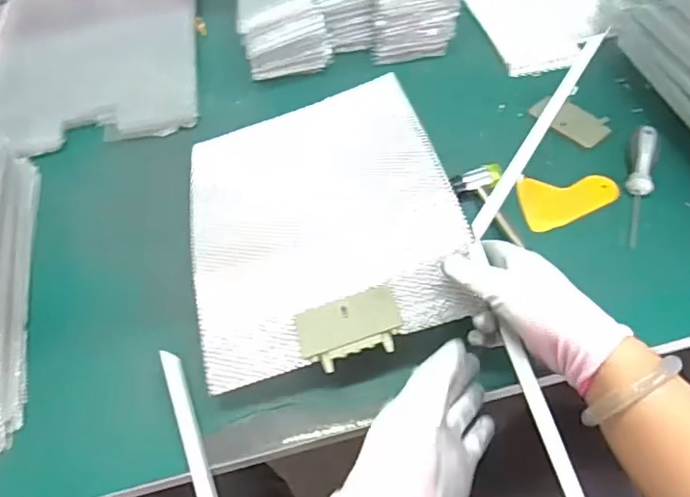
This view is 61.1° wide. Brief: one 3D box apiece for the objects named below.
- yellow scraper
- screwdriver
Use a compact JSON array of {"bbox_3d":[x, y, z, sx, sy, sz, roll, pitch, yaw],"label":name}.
[{"bbox_3d":[0.234,-0.051,0.609,0.099,0.008,0.060,-7,53,0],"label":"yellow scraper"},{"bbox_3d":[0.302,-0.065,0.600,0.022,0.030,0.140,11,68,13],"label":"screwdriver"}]

